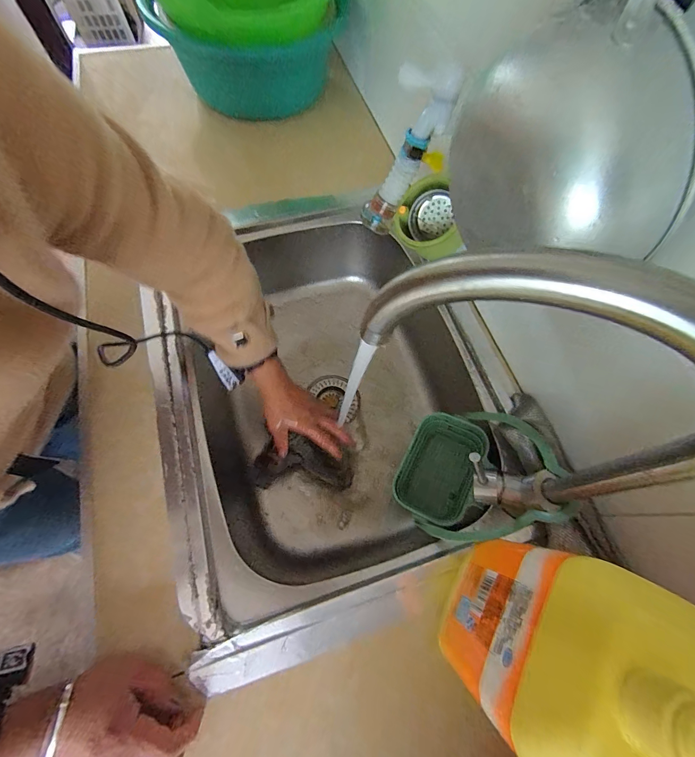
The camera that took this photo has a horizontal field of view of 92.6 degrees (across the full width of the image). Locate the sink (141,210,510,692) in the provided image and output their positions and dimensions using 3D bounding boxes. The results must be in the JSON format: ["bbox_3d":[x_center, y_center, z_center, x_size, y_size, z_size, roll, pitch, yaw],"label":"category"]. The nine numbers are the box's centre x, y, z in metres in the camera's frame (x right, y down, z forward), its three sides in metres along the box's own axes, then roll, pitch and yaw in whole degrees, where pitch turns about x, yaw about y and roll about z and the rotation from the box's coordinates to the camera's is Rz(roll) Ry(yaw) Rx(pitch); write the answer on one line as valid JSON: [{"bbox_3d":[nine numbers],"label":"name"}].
[{"bbox_3d":[-0.038,0.003,0.565,0.475,0.200,0.610,-18,69,-10],"label":"sink"}]

